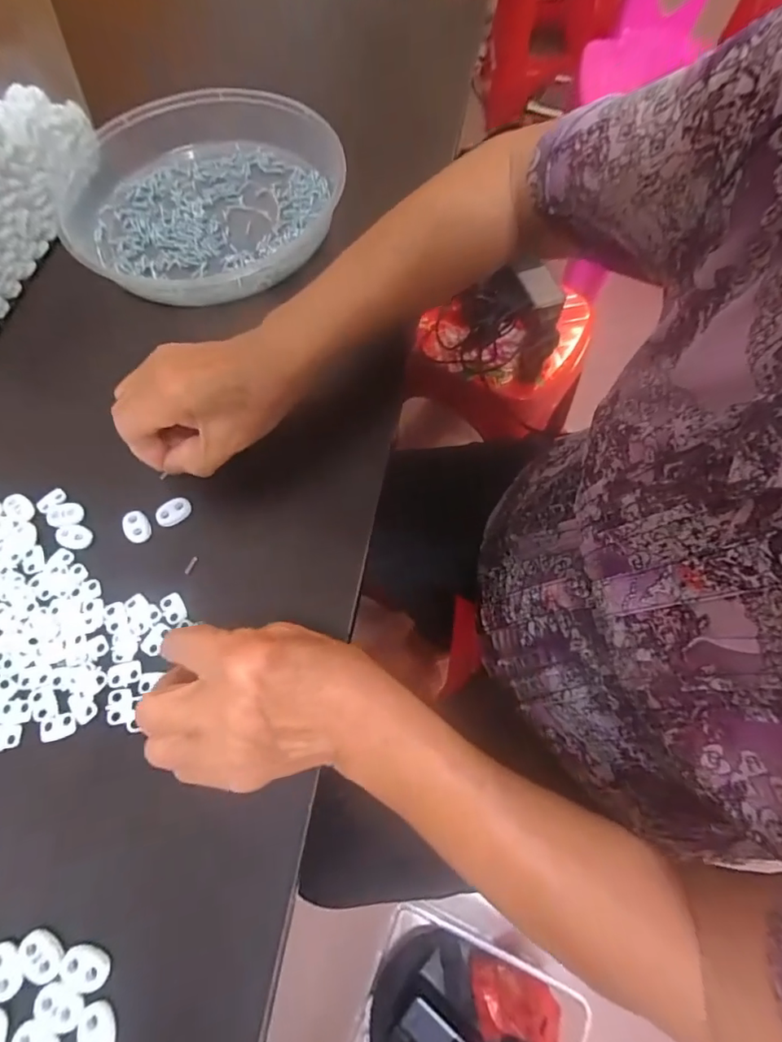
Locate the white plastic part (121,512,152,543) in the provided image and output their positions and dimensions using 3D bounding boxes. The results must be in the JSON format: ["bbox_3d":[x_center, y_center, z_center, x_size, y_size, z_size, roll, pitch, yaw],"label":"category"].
[{"bbox_3d":[-0.165,0.003,0.325,0.015,0.005,0.022,-31,69,-11],"label":"white plastic part"}]

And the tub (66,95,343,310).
[{"bbox_3d":[-0.158,-0.278,0.434,0.234,0.045,0.222,-24,68,-8],"label":"tub"}]

